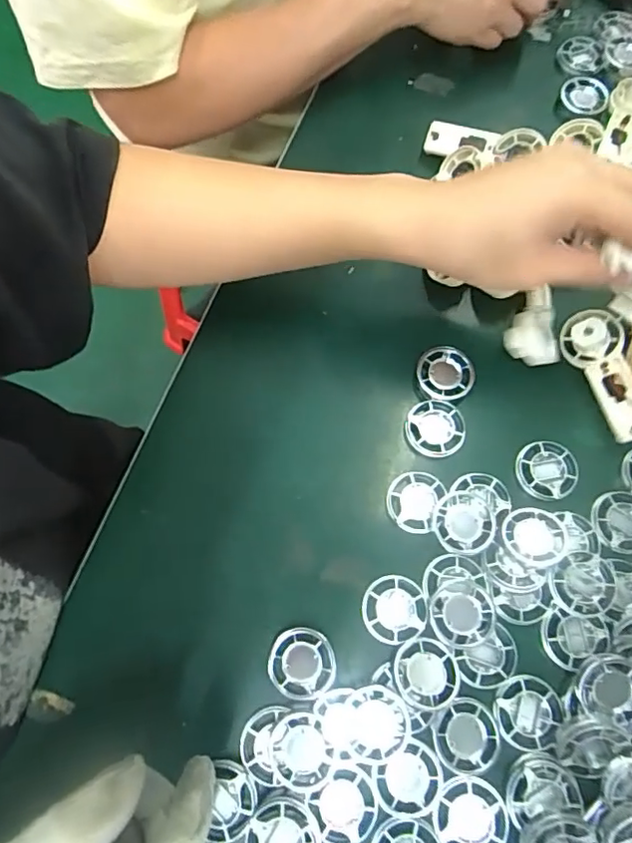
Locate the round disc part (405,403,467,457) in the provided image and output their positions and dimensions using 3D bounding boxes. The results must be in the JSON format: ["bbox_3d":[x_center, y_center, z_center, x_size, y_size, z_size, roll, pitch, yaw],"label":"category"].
[{"bbox_3d":[0.080,0.006,0.385,0.039,0.015,0.037,1,72,-2],"label":"round disc part"}]

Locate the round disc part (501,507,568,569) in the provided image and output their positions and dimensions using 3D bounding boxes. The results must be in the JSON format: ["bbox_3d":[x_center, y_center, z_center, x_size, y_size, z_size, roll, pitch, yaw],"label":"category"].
[{"bbox_3d":[0.135,0.071,0.347,0.038,0.006,0.037,-1,49,1],"label":"round disc part"}]

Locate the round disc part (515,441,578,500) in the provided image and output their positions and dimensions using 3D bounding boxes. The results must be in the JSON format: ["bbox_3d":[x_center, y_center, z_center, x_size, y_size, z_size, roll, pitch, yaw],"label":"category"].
[{"bbox_3d":[0.152,0.032,0.371,0.038,0.009,0.038,1,72,-2],"label":"round disc part"}]

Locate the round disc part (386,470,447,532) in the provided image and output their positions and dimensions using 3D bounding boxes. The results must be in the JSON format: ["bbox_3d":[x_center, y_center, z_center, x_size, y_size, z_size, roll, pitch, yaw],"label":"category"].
[{"bbox_3d":[0.063,0.050,0.363,0.033,0.004,0.039,22,73,16],"label":"round disc part"}]

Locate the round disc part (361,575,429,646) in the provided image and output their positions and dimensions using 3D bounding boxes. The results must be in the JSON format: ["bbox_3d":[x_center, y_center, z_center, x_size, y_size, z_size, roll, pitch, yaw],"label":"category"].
[{"bbox_3d":[0.047,0.113,0.340,0.038,0.004,0.039,1,72,-2],"label":"round disc part"}]

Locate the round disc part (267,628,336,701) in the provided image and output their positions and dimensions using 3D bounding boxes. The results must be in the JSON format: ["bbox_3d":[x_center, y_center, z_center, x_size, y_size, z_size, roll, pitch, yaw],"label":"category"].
[{"bbox_3d":[-0.009,0.141,0.329,0.038,0.004,0.038,1,72,-2],"label":"round disc part"}]

